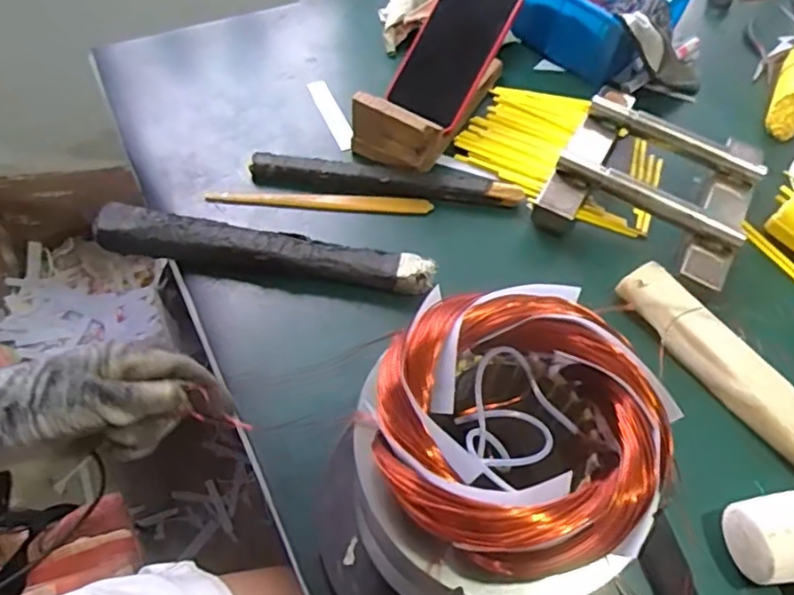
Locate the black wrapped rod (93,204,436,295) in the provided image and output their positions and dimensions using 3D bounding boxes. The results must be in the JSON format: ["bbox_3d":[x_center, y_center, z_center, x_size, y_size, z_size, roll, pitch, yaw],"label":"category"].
[{"bbox_3d":[-0.113,-0.040,0.538,0.286,0.026,0.032,8,56,2],"label":"black wrapped rod"}]

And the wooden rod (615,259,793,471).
[{"bbox_3d":[0.301,0.101,0.474,0.042,0.033,0.329,-30,63,-22],"label":"wooden rod"}]

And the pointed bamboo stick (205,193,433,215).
[{"bbox_3d":[-0.072,-0.091,0.590,0.207,0.007,0.015,3,56,-2],"label":"pointed bamboo stick"}]

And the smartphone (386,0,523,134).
[{"bbox_3d":[0.055,-0.253,0.624,0.079,0.018,0.161,29,90,11],"label":"smartphone"}]

